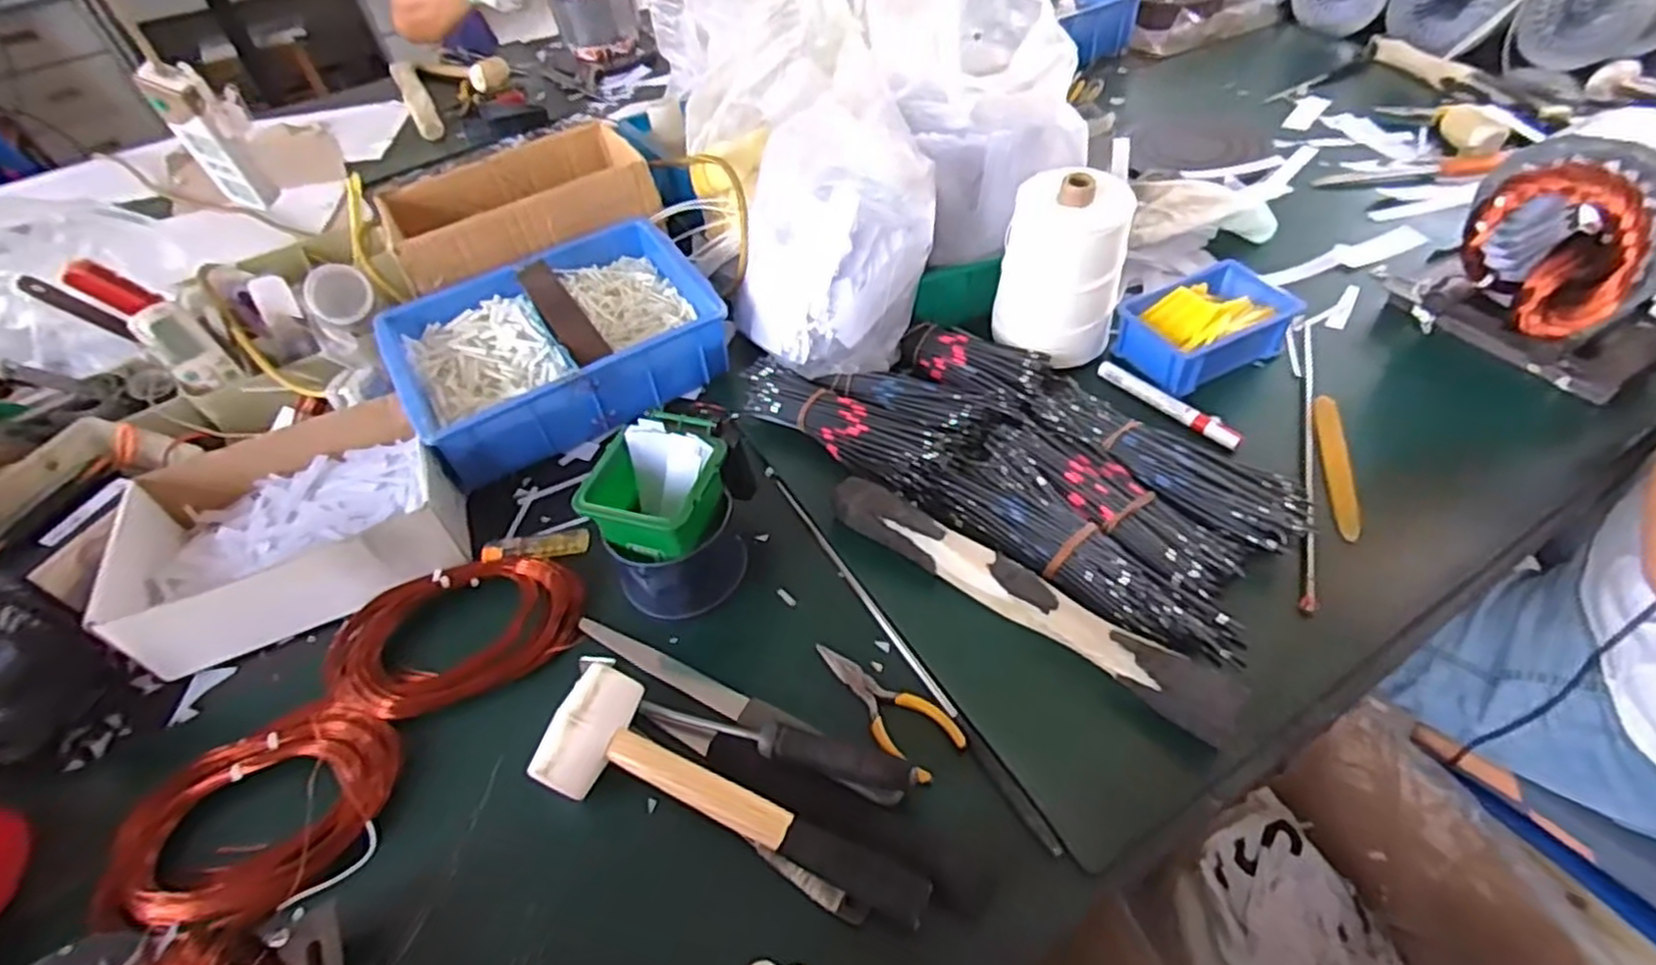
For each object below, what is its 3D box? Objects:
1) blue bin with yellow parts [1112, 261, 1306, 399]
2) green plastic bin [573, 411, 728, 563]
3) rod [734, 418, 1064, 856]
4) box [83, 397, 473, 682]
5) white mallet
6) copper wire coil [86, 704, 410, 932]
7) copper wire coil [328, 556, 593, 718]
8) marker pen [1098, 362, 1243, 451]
[{"bbox_3d":[0.355,-0.152,0.726,0.154,0.051,0.109,-24,50,-14],"label":"blue bin with yellow parts"},{"bbox_3d":[-0.120,0.001,0.554,0.087,0.053,0.102,14,51,18],"label":"green plastic bin"},{"bbox_3d":[0.028,0.088,0.583,0.012,0.011,0.426,-26,51,-16],"label":"rod"},{"bbox_3d":[-0.448,0.029,0.651,0.243,0.070,0.190,-22,50,-13],"label":"box"},{"bbox_3d":[-0.058,0.186,0.468,0.253,0.037,0.074,13,51,18],"label":"white mallet"},{"bbox_3d":[-0.381,0.217,0.512,0.168,0.034,0.133,-7,59,3],"label":"copper wire coil"},{"bbox_3d":[-0.286,0.110,0.588,0.186,0.042,0.114,-11,48,-4],"label":"copper wire coil"},{"bbox_3d":[0.306,-0.071,0.690,0.017,0.014,0.139,-33,53,-22],"label":"marker pen"}]

